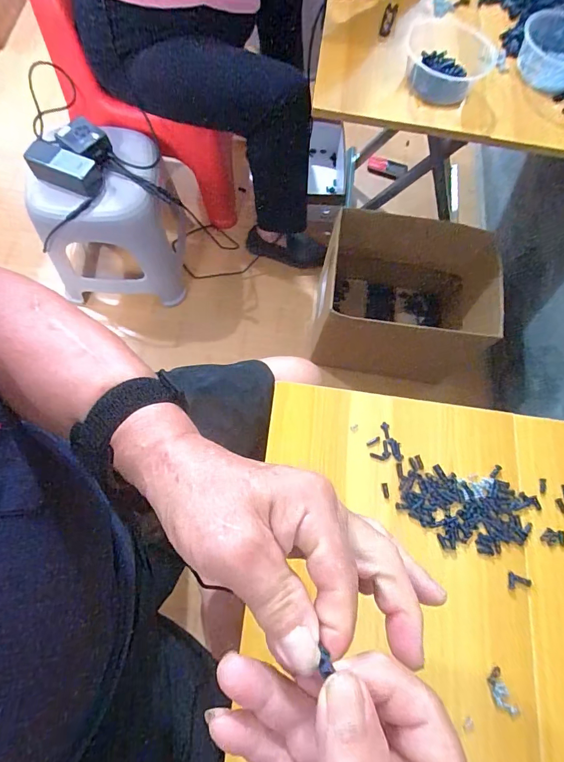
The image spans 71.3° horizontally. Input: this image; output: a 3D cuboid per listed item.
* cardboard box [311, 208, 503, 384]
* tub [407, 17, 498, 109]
[{"bbox_3d":[0.297,-0.190,0.993,0.399,0.288,0.304,10,72,0],"label":"cardboard box"},{"bbox_3d":[0.289,-0.567,0.694,0.152,0.054,0.165,16,72,2],"label":"tub"}]

